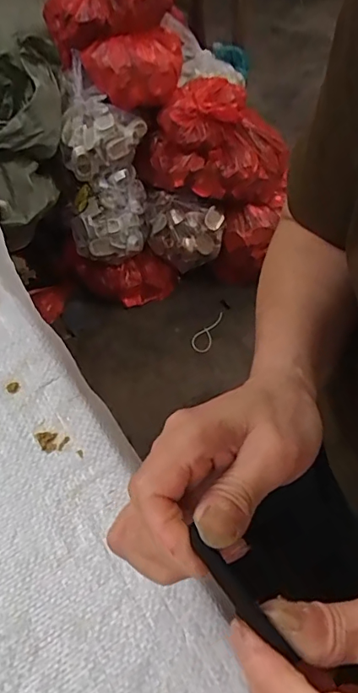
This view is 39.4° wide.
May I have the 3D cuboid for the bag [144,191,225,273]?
[{"bbox_3d":[0.015,-0.287,1.240,0.186,0.129,0.133,1,55,2],"label":"bag"}]

